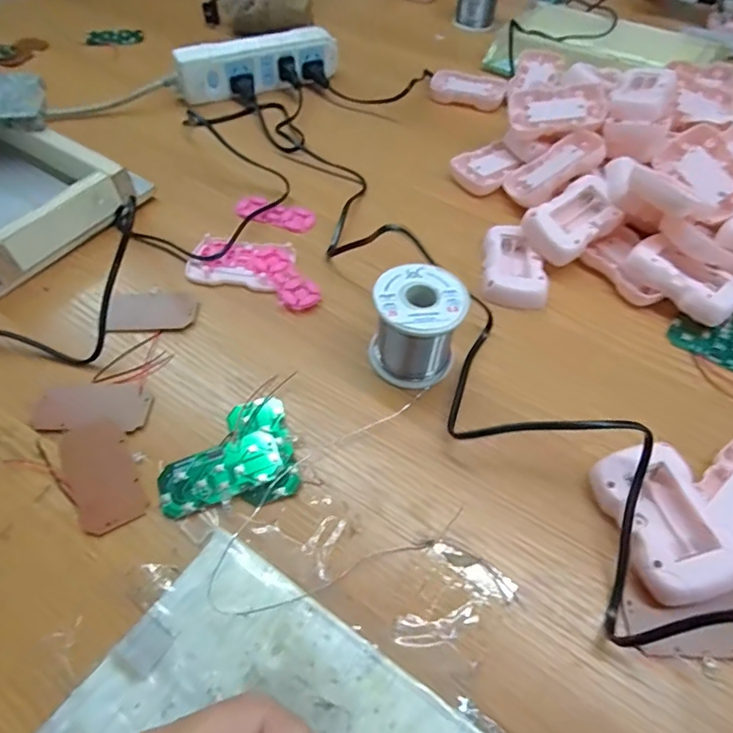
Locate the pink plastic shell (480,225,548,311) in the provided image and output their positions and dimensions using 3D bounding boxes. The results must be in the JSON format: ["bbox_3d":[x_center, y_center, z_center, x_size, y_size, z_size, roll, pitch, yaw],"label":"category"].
[{"bbox_3d":[0.125,-0.084,0.427,0.052,0.020,0.082,7,54,4],"label":"pink plastic shell"}]

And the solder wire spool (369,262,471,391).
[{"bbox_3d":[0.035,-0.028,0.355,0.059,0.065,0.058,1,54,-1],"label":"solder wire spool"}]

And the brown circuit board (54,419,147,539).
[{"bbox_3d":[-0.167,0.067,0.314,0.040,0.004,0.077,-26,59,-19],"label":"brown circuit board"}]

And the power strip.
[{"bbox_3d":[-0.126,-0.360,0.592,0.190,0.052,0.032,-22,58,-16],"label":"power strip"}]

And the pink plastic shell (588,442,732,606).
[{"bbox_3d":[0.171,0.090,0.291,0.051,0.022,0.084,-22,52,12],"label":"pink plastic shell"}]

